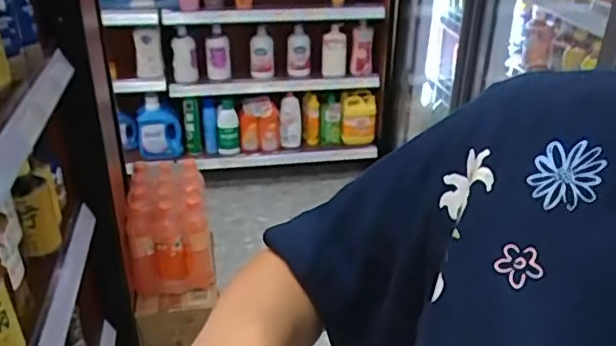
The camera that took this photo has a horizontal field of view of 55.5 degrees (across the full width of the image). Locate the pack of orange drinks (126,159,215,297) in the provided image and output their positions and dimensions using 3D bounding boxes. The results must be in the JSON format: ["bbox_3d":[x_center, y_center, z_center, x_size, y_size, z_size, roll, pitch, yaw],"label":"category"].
[{"bbox_3d":[-0.344,0.138,1.453,0.185,0.283,0.221,-8,31,-16],"label":"pack of orange drinks"}]

